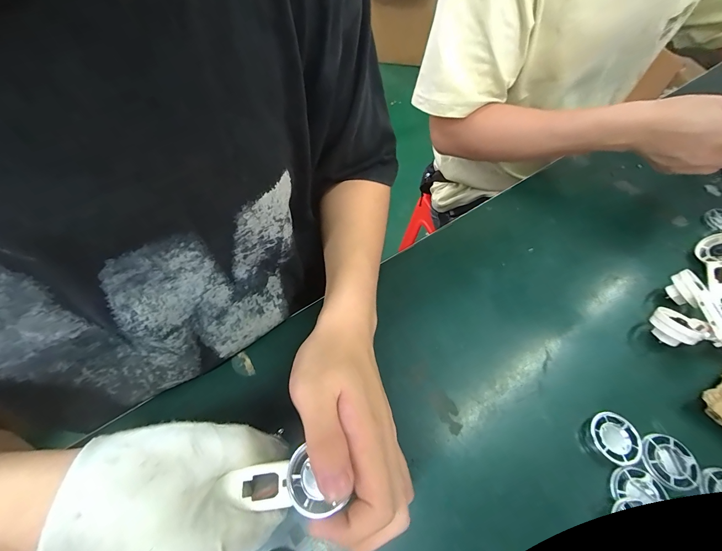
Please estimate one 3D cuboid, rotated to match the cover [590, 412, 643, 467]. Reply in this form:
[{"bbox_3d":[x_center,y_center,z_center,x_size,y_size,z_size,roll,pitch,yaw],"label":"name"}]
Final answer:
[{"bbox_3d":[0.210,0.134,0.261,0.034,0.008,0.038,-19,60,-11],"label":"cover"}]

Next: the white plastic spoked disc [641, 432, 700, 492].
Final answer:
[{"bbox_3d":[0.247,0.148,0.253,0.040,0.007,0.039,0,58,0],"label":"white plastic spoked disc"}]

